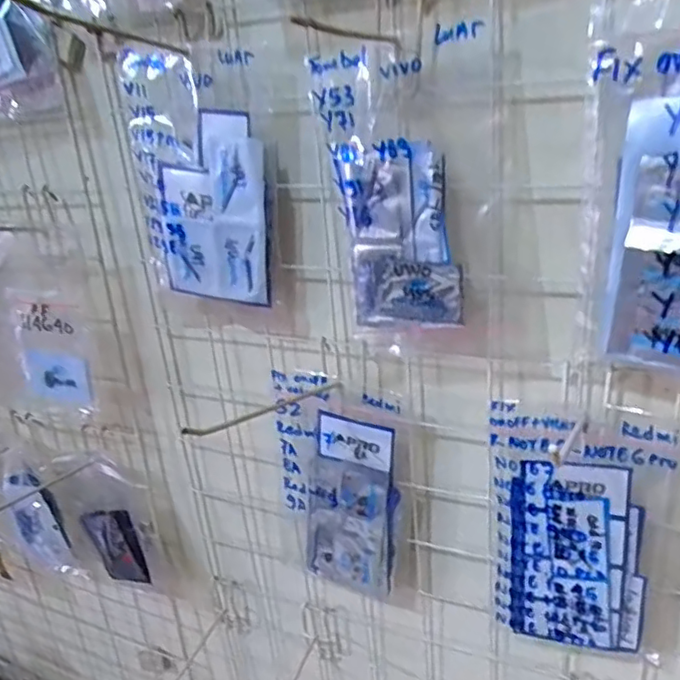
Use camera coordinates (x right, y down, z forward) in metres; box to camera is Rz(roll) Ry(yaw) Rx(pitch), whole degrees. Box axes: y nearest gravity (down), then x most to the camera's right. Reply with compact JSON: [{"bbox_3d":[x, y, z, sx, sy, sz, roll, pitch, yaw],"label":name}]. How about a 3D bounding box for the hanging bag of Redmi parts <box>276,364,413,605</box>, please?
[{"bbox_3d":[0.006,0.126,0.524,0.113,0.210,0.033,4,22,23],"label":"hanging bag of Redmi parts"}]

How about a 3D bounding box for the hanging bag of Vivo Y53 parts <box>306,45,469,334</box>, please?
[{"bbox_3d":[0.034,-0.093,0.408,0.077,0.181,0.025,-4,17,25],"label":"hanging bag of Vivo Y53 parts"}]

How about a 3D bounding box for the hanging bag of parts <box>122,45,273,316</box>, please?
[{"bbox_3d":[-0.107,-0.113,0.476,0.127,0.190,0.026,13,22,21],"label":"hanging bag of parts"}]

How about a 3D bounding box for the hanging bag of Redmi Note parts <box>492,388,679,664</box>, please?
[{"bbox_3d":[0.175,0.146,0.455,0.121,0.204,0.037,3,22,21],"label":"hanging bag of Redmi Note parts"}]

